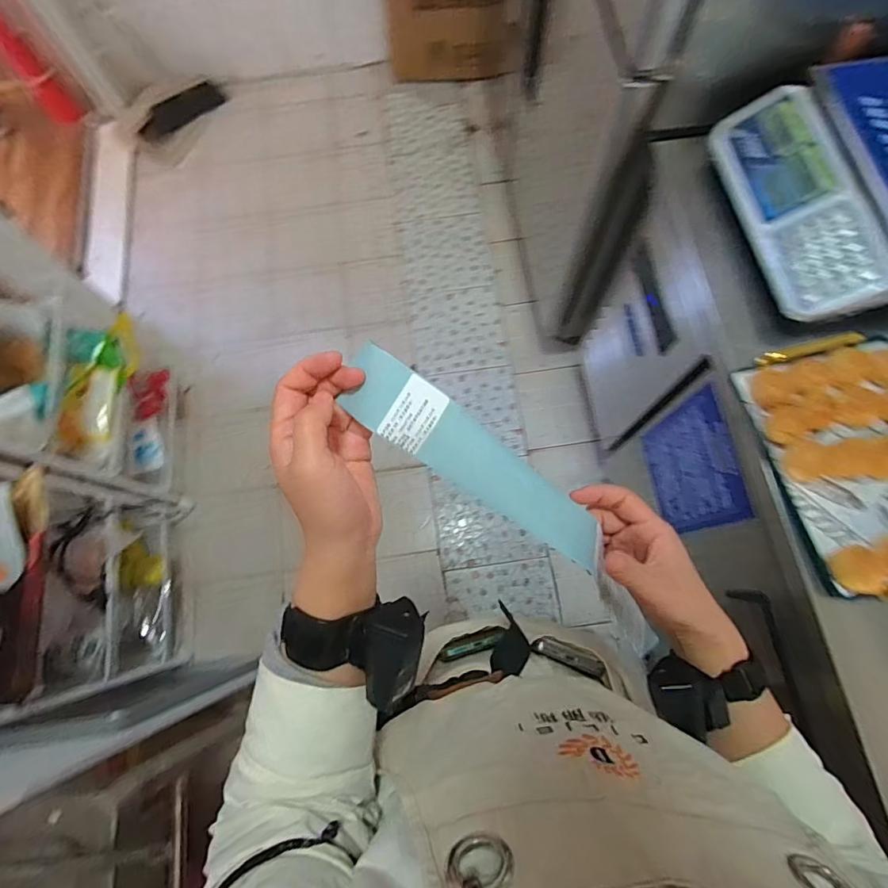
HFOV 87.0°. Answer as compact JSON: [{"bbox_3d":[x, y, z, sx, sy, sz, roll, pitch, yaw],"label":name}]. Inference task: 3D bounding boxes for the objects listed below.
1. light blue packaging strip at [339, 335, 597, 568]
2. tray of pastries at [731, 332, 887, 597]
[{"bbox_3d":[0.030,0.017,0.323,0.221,0.015,0.043,36,76,-18],"label":"light blue packaging strip"},{"bbox_3d":[0.525,0.017,0.576,0.219,0.034,0.307,-12,74,-2],"label":"tray of pastries"}]

